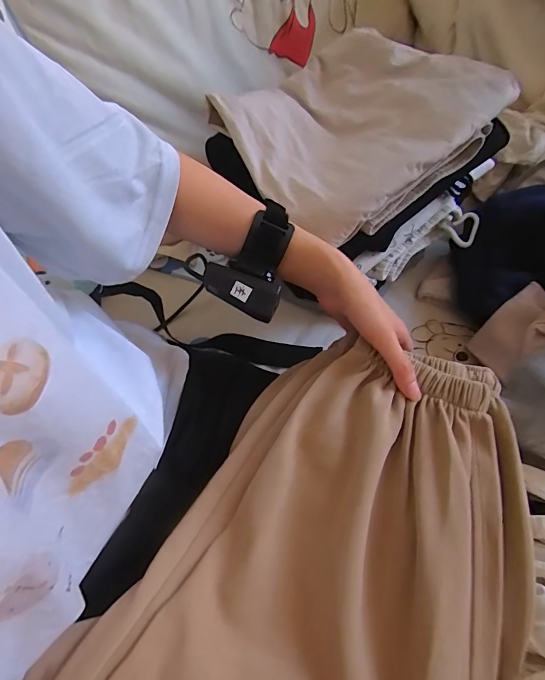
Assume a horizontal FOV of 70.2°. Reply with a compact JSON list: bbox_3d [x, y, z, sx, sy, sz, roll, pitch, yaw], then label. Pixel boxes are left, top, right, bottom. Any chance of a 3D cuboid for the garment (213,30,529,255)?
[{"bbox_3d":[0.077,-0.230,0.404,0.225,0.064,0.220,-37,68,-16],"label":"garment"}]

